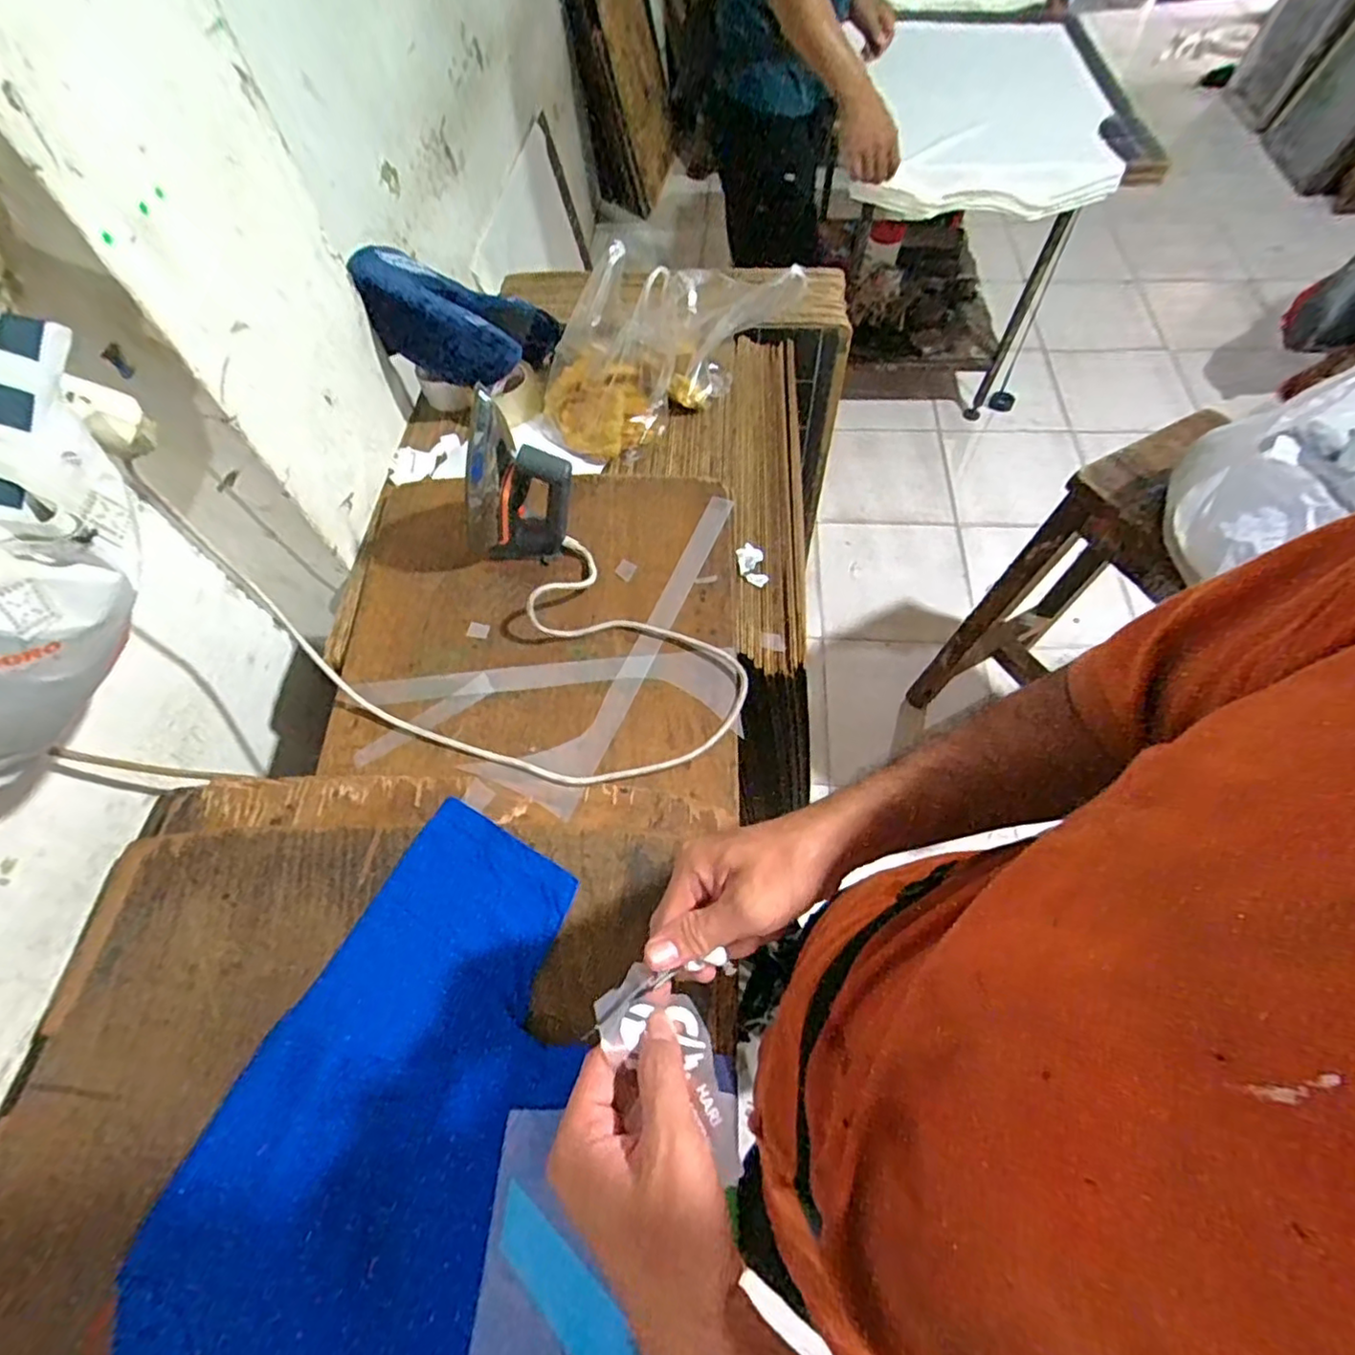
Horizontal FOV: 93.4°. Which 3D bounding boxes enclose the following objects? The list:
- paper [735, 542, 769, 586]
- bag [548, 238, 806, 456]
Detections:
[{"bbox_3d":[0.092,-0.139,0.788,0.031,0.009,0.061,-10,61,-2],"label":"paper"},{"bbox_3d":[-0.032,-0.467,0.863,0.345,0.179,0.174,-30,63,-12],"label":"bag"}]

